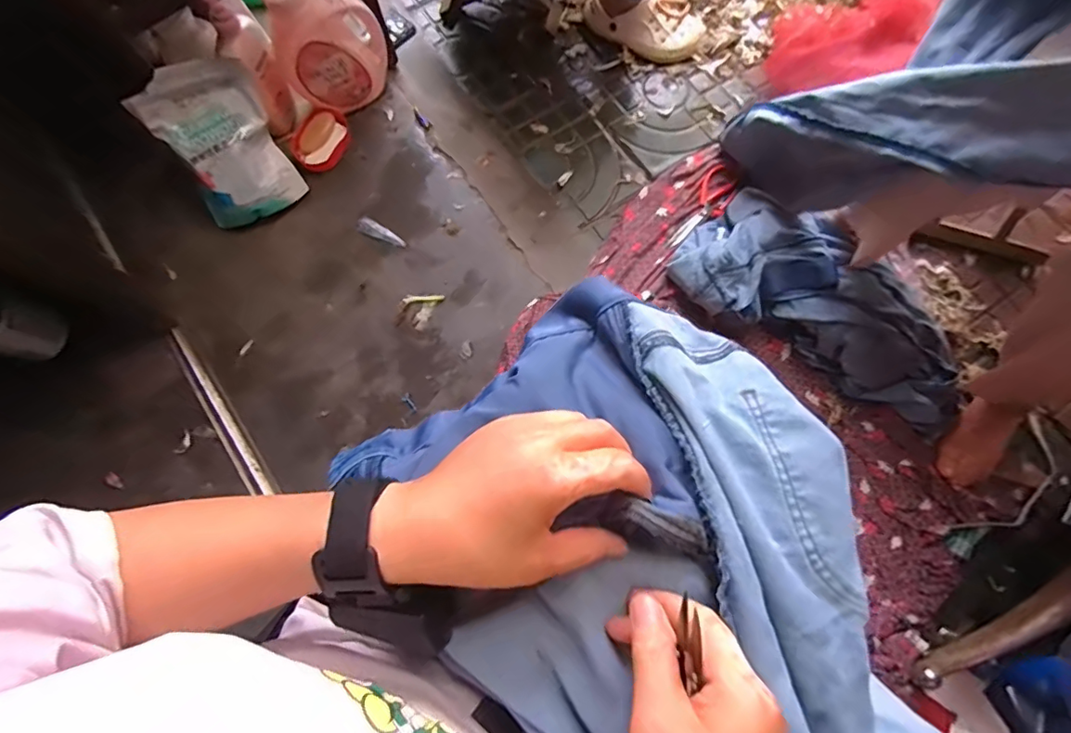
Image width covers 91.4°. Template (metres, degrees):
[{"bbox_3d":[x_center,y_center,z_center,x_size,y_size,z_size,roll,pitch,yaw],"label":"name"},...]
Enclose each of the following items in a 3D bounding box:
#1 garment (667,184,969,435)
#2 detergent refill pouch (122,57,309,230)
[{"bbox_3d":[0.523,-0.116,0.924,0.550,0.112,0.249,30,79,6],"label":"garment"},{"bbox_3d":[-0.507,-0.354,0.866,0.177,0.210,0.142,-25,79,-6],"label":"detergent refill pouch"}]

